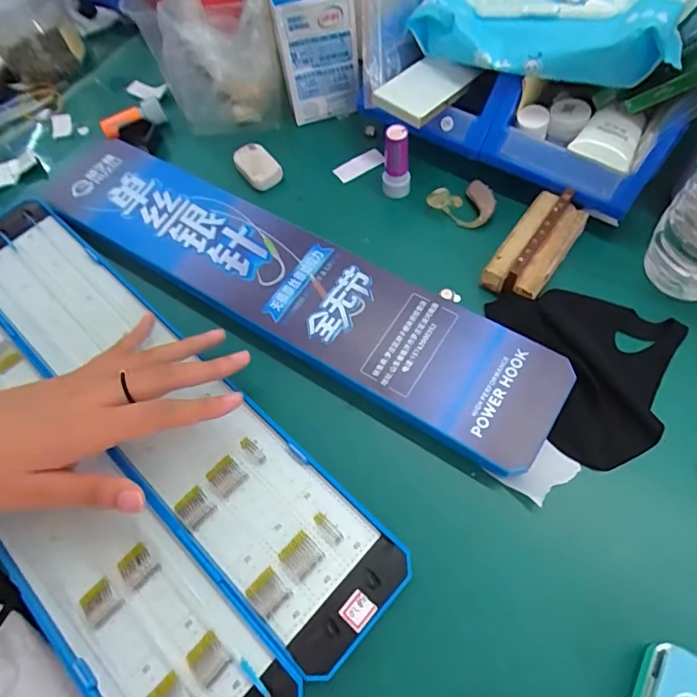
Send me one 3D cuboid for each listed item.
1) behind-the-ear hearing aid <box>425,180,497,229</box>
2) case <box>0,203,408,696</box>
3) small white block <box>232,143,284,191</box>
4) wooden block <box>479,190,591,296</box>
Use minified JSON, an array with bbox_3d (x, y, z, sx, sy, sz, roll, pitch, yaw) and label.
[{"bbox_3d":[0.094,-0.116,0.398,0.050,0.017,0.037,-22,68,-7],"label":"behind-the-ear hearing aid"},{"bbox_3d":[-0.187,0.055,0.351,0.461,0.017,0.177,40,74,23],"label":"case"},{"bbox_3d":[-0.081,-0.163,0.435,0.030,0.011,0.048,-37,67,-12],"label":"small white block"},{"bbox_3d":[0.141,-0.078,0.366,0.041,0.031,0.090,33,72,19],"label":"wooden block"}]

